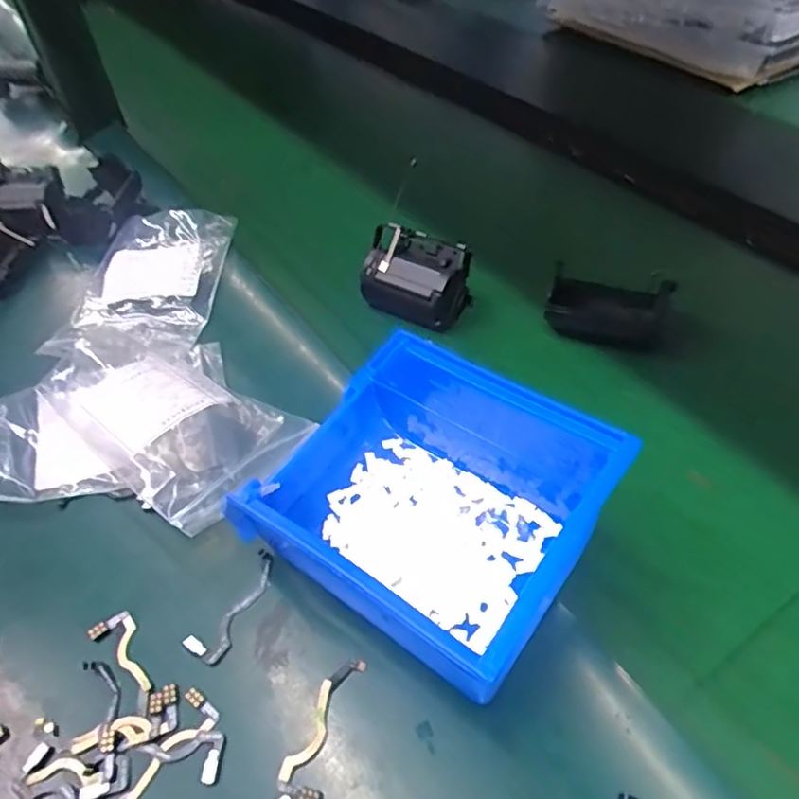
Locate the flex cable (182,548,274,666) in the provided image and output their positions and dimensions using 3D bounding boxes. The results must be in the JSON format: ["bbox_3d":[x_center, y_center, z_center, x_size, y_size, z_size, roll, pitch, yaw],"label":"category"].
[{"bbox_3d":[-0.073,0.093,0.283,0.018,0.004,0.054,23,54,24],"label":"flex cable"}]

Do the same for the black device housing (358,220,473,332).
[{"bbox_3d":[0.011,-0.083,0.417,0.066,0.044,0.046,25,55,25],"label":"black device housing"}]

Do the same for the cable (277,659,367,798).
[{"bbox_3d":[-0.031,0.131,0.244,0.017,0.004,0.062,13,51,17],"label":"cable"}]

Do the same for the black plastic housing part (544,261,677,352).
[{"bbox_3d":[0.130,-0.059,0.390,0.070,0.037,0.033,13,51,17],"label":"black plastic housing part"}]

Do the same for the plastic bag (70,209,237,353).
[{"bbox_3d":[-0.180,-0.092,0.450,0.097,0.017,0.140,-2,48,4],"label":"plastic bag"}]

